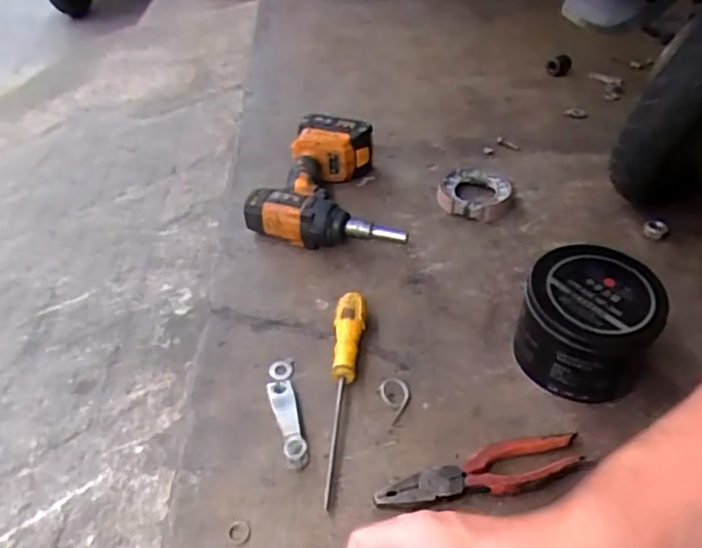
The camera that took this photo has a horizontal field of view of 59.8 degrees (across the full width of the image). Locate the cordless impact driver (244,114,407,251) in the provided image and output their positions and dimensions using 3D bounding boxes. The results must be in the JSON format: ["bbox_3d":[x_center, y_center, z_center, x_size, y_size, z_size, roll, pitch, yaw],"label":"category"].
[{"bbox_3d":[-0.023,-0.126,0.843,0.200,0.068,0.254,5,39,5],"label":"cordless impact driver"}]

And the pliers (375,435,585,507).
[{"bbox_3d":[0.112,0.170,0.525,0.185,0.022,0.046,-10,40,-13],"label":"pliers"}]

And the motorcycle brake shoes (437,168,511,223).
[{"bbox_3d":[0.175,-0.116,0.868,0.099,0.023,0.117,7,40,8],"label":"motorcycle brake shoes"}]

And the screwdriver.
[{"bbox_3d":[-0.007,0.106,0.589,0.032,0.028,0.237,3,39,3],"label":"screwdriver"}]

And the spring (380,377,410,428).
[{"bbox_3d":[0.041,0.119,0.582,0.028,0.016,0.055,6,40,7],"label":"spring"}]

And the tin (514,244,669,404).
[{"bbox_3d":[0.233,0.052,0.608,0.118,0.103,0.119,0,39,0],"label":"tin"}]

